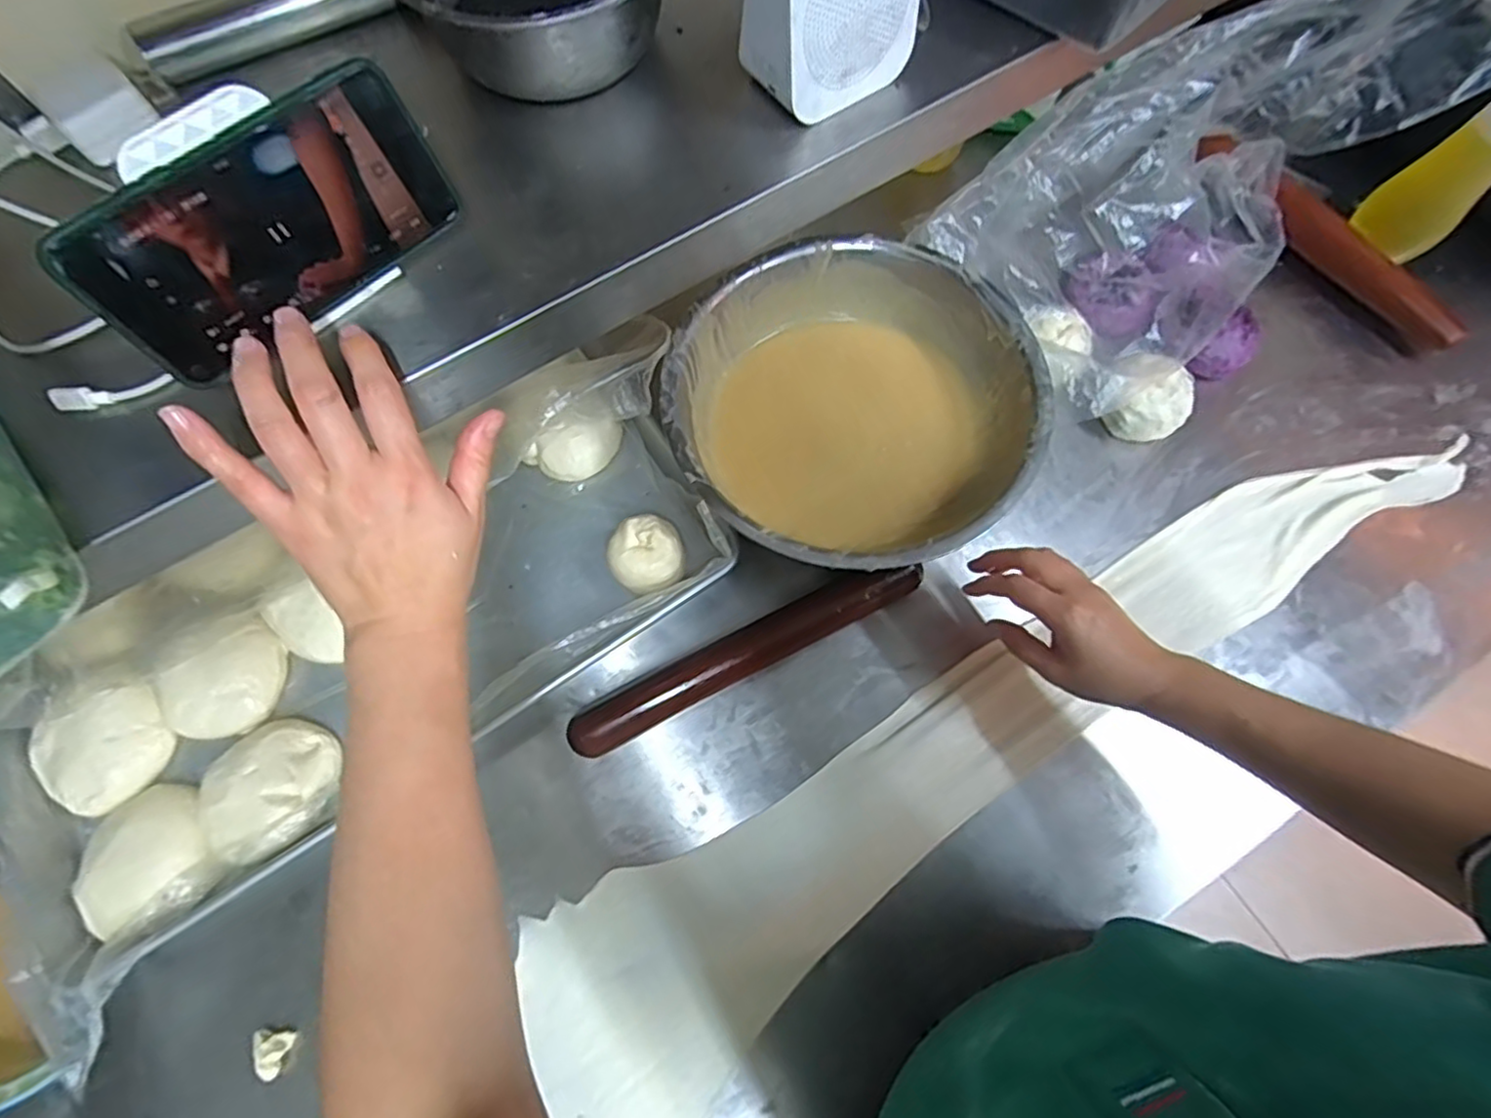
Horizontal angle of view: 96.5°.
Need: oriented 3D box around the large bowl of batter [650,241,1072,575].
[{"bbox_3d":[0.096,-0.133,0.605,0.307,0.086,0.307,0,70,1],"label":"large bowl of batter"}]

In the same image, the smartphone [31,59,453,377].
[{"bbox_3d":[-0.221,-0.157,0.315,0.161,0.075,0.005,-43,55,-13],"label":"smartphone"}]

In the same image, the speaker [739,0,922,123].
[{"bbox_3d":[0.049,-0.310,0.366,0.093,0.083,0.055,-31,73,-10],"label":"speaker"}]

